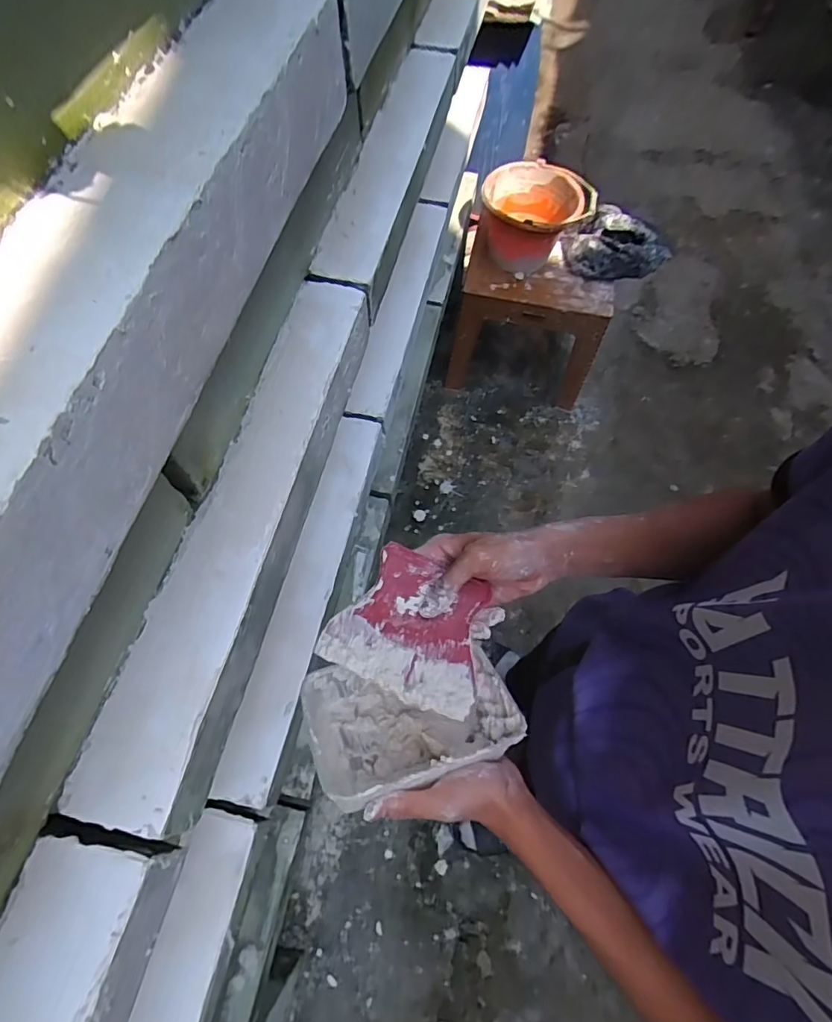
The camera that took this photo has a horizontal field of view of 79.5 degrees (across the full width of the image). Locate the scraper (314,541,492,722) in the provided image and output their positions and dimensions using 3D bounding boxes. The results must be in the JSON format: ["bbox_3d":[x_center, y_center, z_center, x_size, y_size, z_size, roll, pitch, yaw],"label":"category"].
[{"bbox_3d":[0.000,0.090,0.395,0.119,0.009,0.106,25,67,11],"label":"scraper"}]

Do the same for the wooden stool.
[{"bbox_3d":[0.384,-0.642,1.728,0.464,0.496,0.338,14,64,7],"label":"wooden stool"}]

